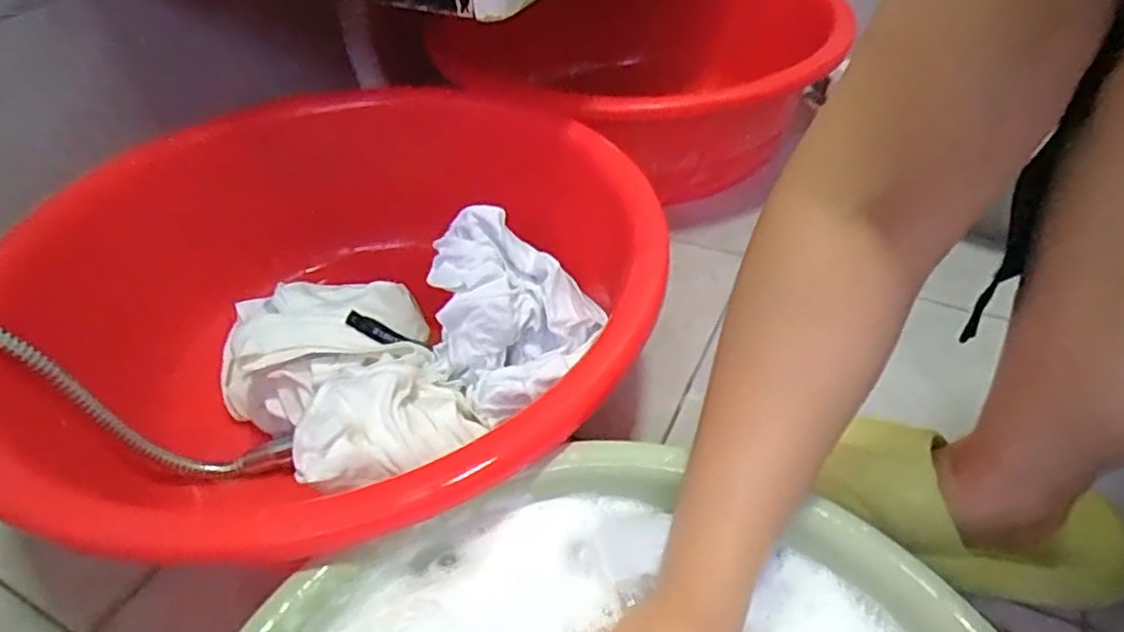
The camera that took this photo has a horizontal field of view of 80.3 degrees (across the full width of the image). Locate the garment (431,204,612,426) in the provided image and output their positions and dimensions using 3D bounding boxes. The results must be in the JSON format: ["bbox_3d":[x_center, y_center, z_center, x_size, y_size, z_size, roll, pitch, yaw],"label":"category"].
[{"bbox_3d":[-0.035,-0.004,0.506,0.129,0.087,0.147,-10,42,-8],"label":"garment"}]

